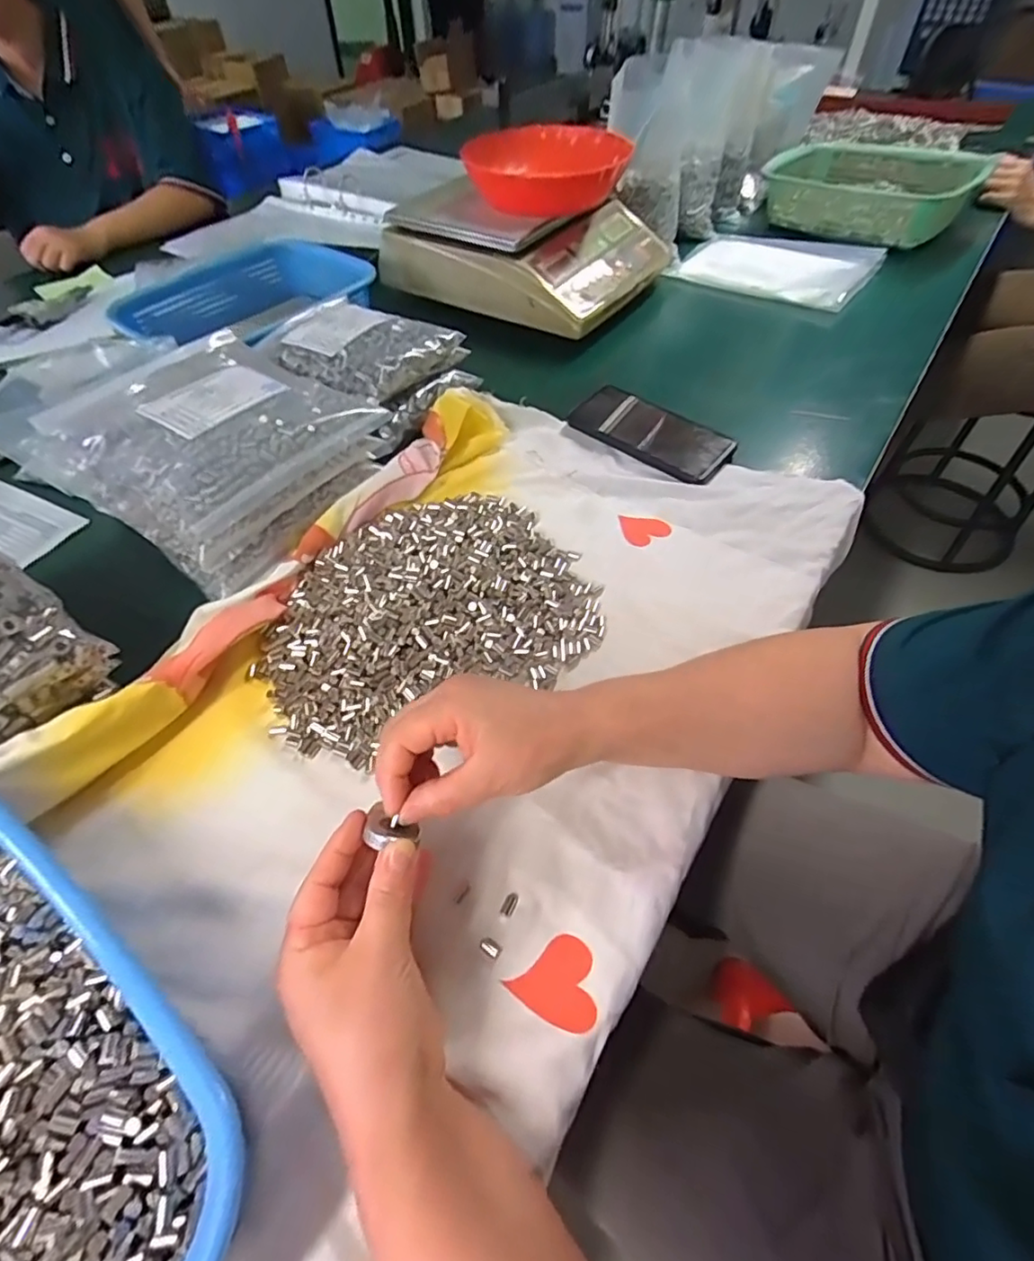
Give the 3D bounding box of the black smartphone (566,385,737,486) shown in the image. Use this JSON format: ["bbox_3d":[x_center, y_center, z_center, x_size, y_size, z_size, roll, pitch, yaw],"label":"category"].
[{"bbox_3d":[0.138,-0.202,0.592,0.160,0.014,0.077,37,62,26],"label":"black smartphone"}]

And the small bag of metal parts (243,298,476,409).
[{"bbox_3d":[-0.161,-0.281,0.576,0.170,0.039,0.138,26,58,18],"label":"small bag of metal parts"}]

